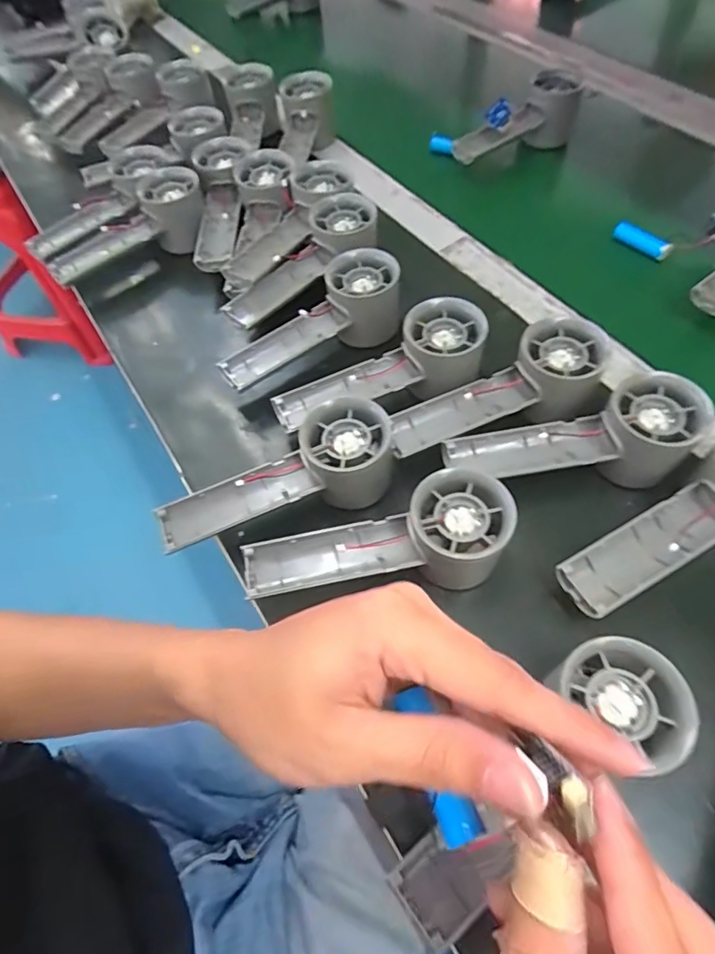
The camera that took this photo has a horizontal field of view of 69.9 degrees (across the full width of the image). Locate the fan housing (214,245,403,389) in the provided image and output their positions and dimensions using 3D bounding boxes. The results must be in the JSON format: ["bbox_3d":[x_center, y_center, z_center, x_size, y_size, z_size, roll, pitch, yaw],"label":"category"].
[{"bbox_3d":[-0.039,-0.122,0.411,0.156,0.055,0.056,-27,61,-12],"label":"fan housing"}]

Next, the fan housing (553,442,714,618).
[{"bbox_3d":[0.188,0.029,0.296,0.149,0.057,0.054,-27,61,-12],"label":"fan housing"}]

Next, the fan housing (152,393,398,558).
[{"bbox_3d":[-0.053,0.001,0.337,0.157,0.051,0.050,-18,60,-7],"label":"fan housing"}]

